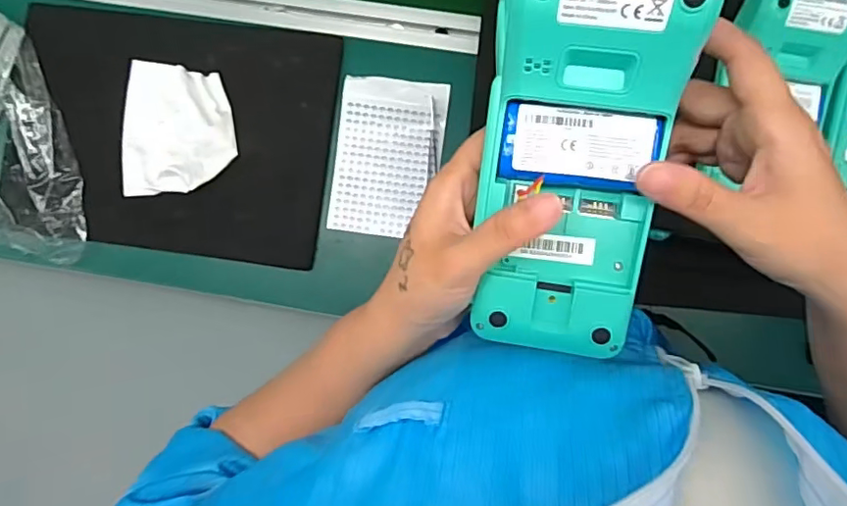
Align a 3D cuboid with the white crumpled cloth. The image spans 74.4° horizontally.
[{"bbox_3d":[-0.263,-0.134,0.590,0.121,0.016,0.139,-4,88,3],"label":"white crumpled cloth"}]

